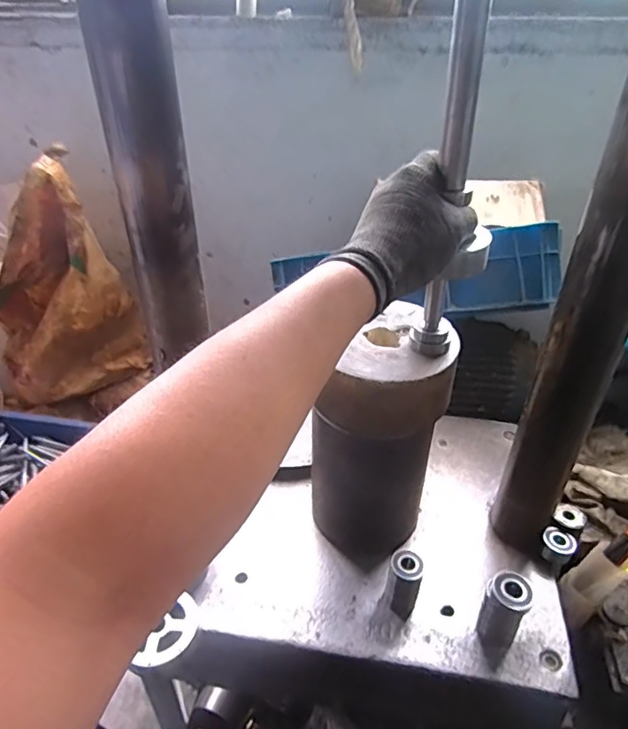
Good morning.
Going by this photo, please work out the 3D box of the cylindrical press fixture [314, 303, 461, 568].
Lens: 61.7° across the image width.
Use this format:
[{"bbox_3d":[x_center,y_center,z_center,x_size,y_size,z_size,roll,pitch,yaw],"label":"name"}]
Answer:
[{"bbox_3d":[0.074,0.083,0.570,0.126,0.248,0.099,-24,42,-30],"label":"cylindrical press fixture"}]

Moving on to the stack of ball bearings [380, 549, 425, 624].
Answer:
[{"bbox_3d":[0.091,0.228,0.542,0.035,0.074,0.033,13,38,17],"label":"stack of ball bearings"}]

